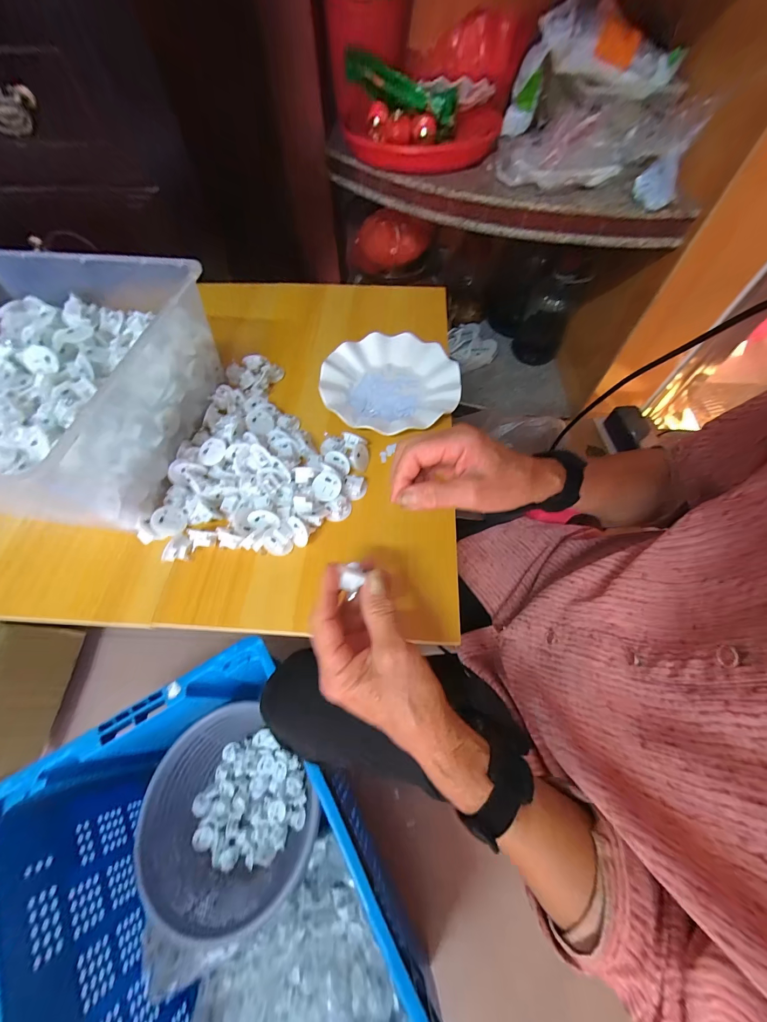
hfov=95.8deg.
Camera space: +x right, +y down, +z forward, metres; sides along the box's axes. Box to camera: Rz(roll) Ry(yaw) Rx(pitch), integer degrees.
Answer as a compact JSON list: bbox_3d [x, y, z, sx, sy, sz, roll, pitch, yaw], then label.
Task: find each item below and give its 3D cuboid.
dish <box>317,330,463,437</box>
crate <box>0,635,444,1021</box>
[{"bbox_3d":[0.008,-0.174,0.476,0.176,0.025,0.179,0,61,0],"label":"dish"},{"bbox_3d":[-0.214,0.561,0.492,0.384,0.254,0.569,-30,65,-15],"label":"crate"}]

